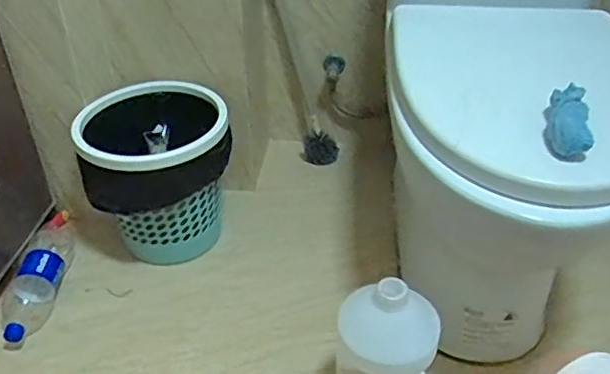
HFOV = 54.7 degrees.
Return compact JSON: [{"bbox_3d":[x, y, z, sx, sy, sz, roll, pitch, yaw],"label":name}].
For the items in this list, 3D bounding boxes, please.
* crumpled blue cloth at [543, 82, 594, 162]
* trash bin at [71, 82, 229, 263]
[{"bbox_3d":[0.311,-0.078,0.698,0.048,0.037,0.115,13,40,15],"label":"crumpled blue cloth"},{"bbox_3d":[-0.271,-0.019,1.126,0.263,0.306,0.246,-9,36,-11],"label":"trash bin"}]

